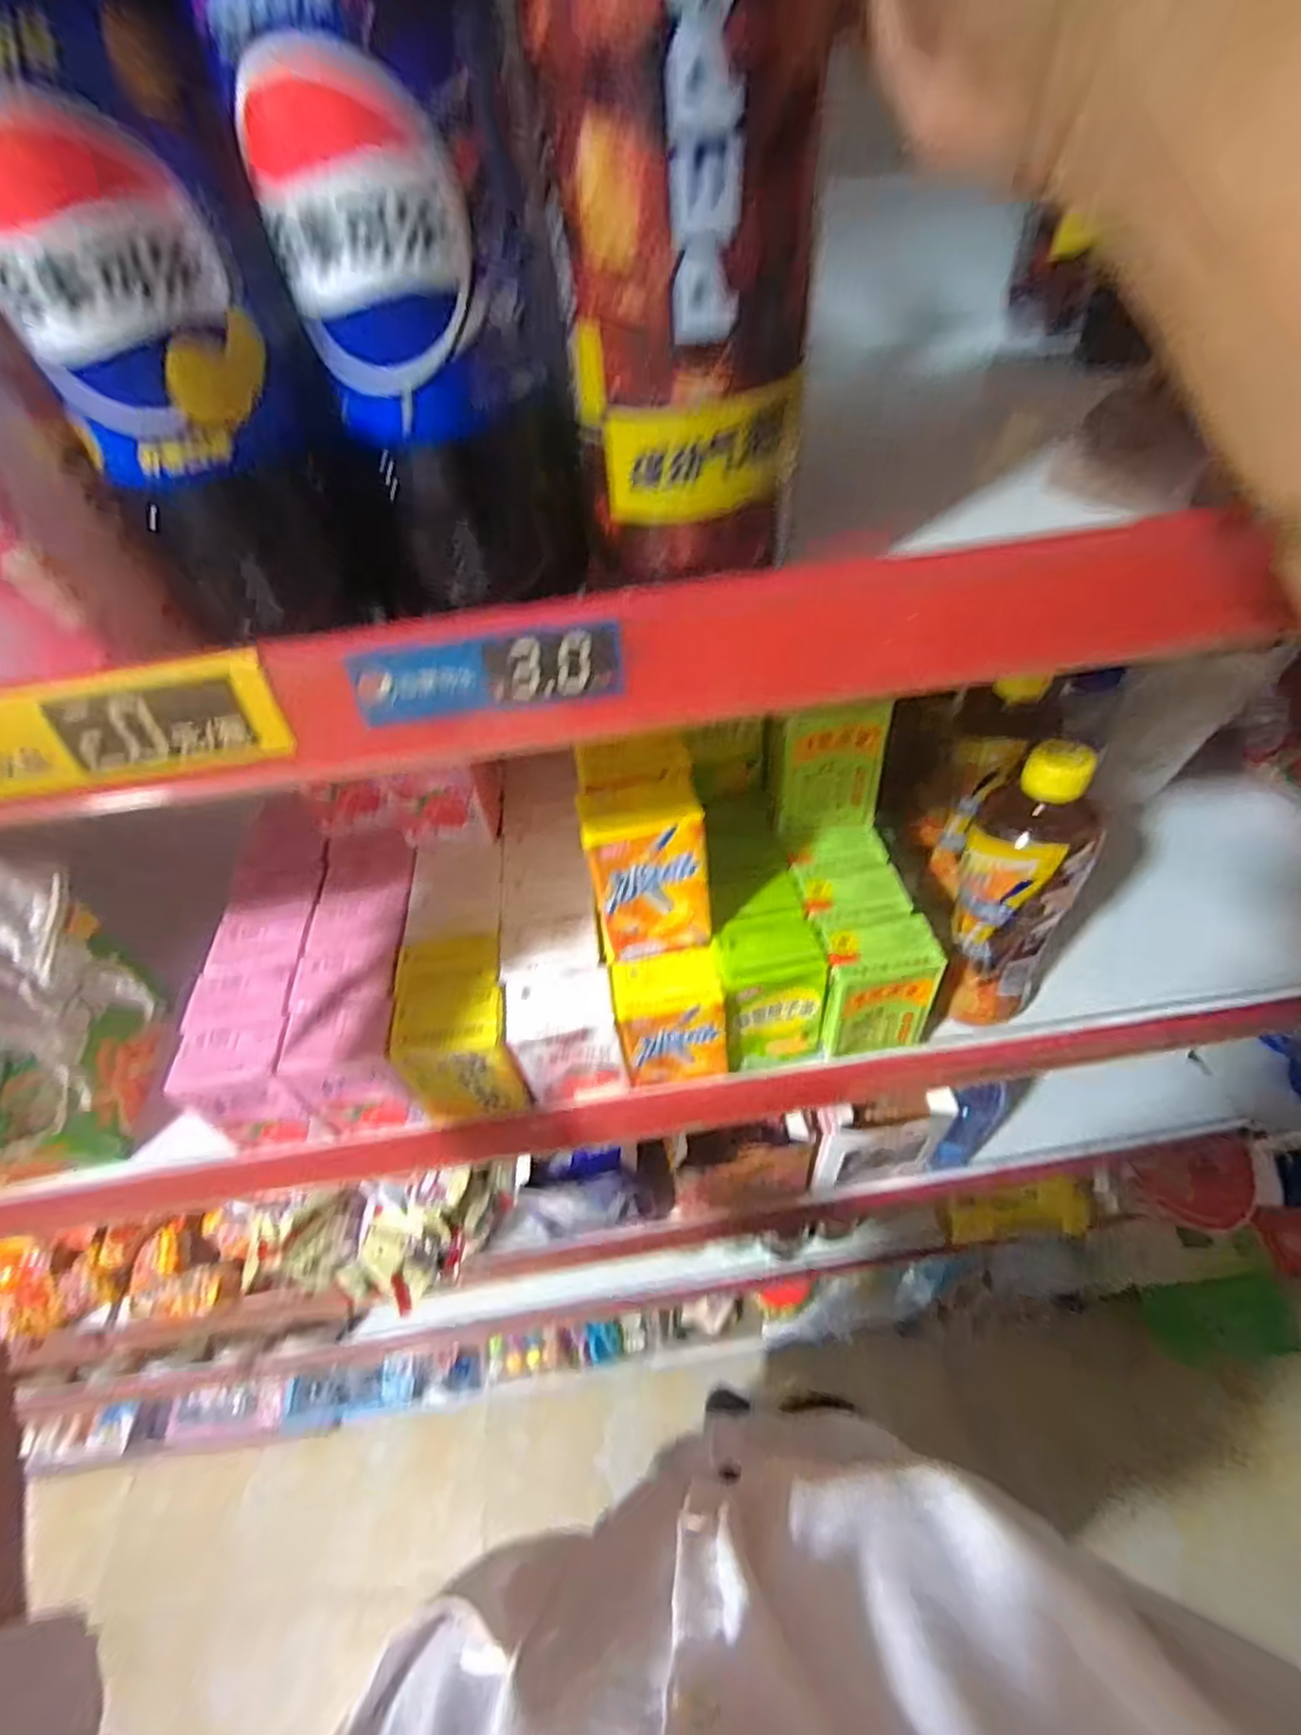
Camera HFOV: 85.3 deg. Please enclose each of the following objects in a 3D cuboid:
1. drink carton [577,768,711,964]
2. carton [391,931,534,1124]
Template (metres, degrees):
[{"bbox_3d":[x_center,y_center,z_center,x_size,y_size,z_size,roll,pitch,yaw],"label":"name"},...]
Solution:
[{"bbox_3d":[-0.002,0.004,0.416,0.068,0.106,0.044,-10,50,-2],"label":"drink carton"},{"bbox_3d":[-0.122,0.104,0.466,0.069,0.084,0.091,-11,50,-3],"label":"carton"}]

